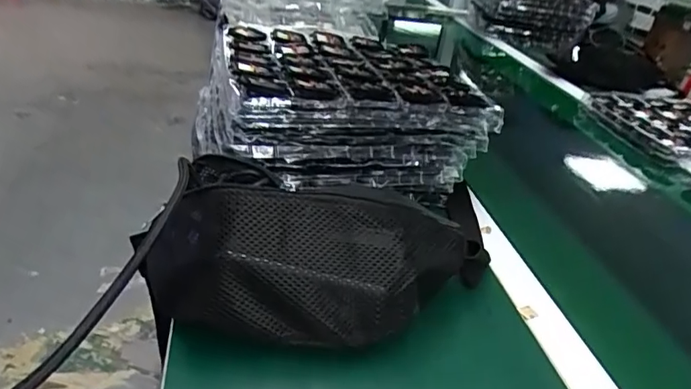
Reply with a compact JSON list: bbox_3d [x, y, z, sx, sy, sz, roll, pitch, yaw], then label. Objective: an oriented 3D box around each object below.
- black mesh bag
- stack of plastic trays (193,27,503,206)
[{"bbox_3d":[-0.016,0.047,0.416,0.285,0.107,0.124,4,31,-5],"label":"black mesh bag"},{"bbox_3d":[-0.017,-0.108,0.619,0.305,0.112,0.244,-3,32,-19],"label":"stack of plastic trays"}]

